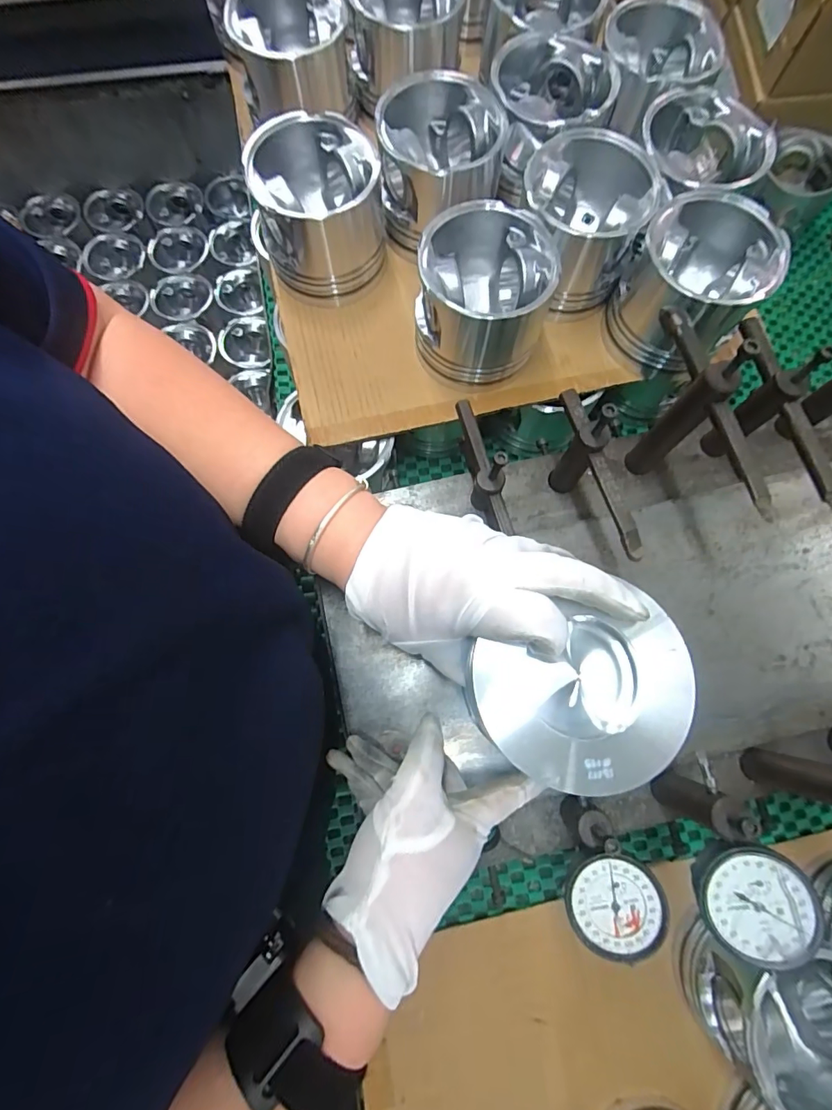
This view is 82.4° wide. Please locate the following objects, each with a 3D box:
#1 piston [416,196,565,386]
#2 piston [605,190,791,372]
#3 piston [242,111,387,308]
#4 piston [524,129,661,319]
[{"bbox_3d":[0.055,-0.215,0.416,0.105,0.100,0.114,12,74,2],"label":"piston"},{"bbox_3d":[0.239,-0.233,0.418,0.107,0.091,0.108,0,74,-2],"label":"piston"},{"bbox_3d":[-0.089,-0.311,0.439,0.113,0.103,0.113,-7,74,-4],"label":"piston"},{"bbox_3d":[0.145,-0.294,0.433,0.103,0.096,0.105,17,74,3],"label":"piston"}]

